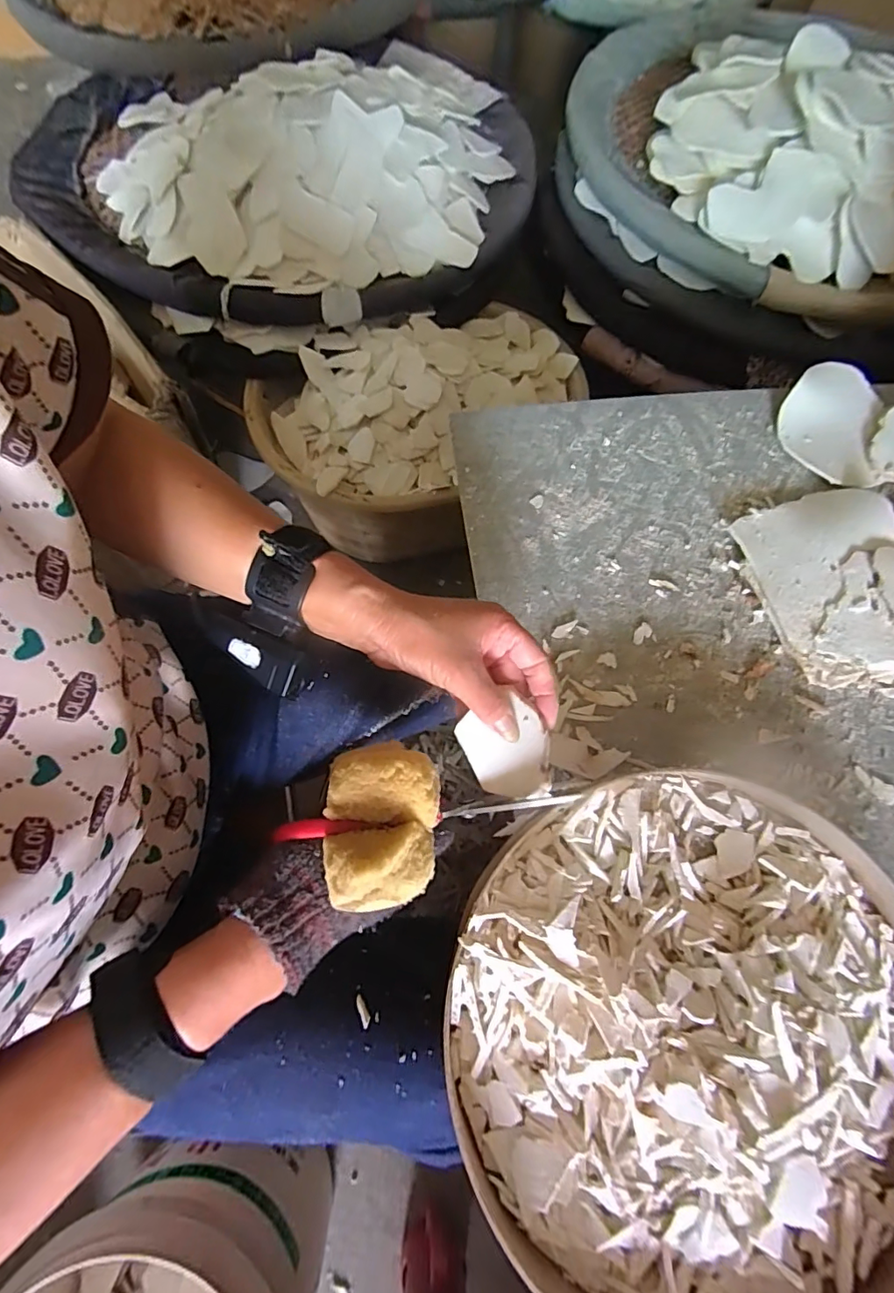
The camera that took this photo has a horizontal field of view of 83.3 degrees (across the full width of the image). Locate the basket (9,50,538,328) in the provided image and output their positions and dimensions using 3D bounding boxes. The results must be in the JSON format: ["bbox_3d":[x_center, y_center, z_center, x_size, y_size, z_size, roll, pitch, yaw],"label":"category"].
[{"bbox_3d":[-0.315,-0.902,0.921,0.945,0.174,0.680,4,68,-1],"label":"basket"}]

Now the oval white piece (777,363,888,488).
[{"bbox_3d":[0.389,-0.230,0.509,0.098,0.014,0.156,19,69,4],"label":"oval white piece"}]

